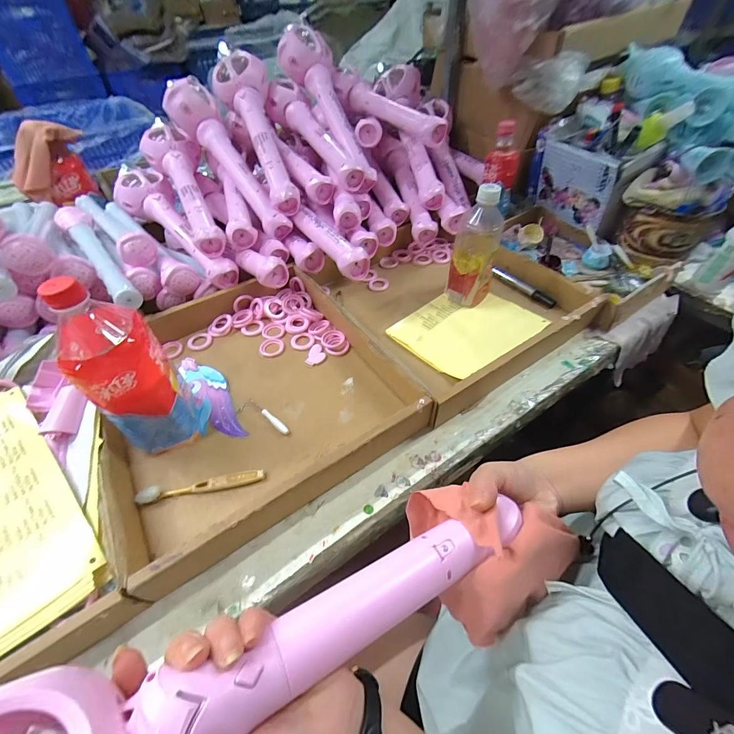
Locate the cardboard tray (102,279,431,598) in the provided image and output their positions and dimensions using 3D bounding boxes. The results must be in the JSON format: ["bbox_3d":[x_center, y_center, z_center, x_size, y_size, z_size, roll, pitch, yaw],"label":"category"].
[{"bbox_3d":[-0.163,0.015,0.475,0.344,0.071,0.367,-27,54,-20],"label":"cardboard tray"}]

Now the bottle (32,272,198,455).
[{"bbox_3d":[-0.262,0.000,0.381,0.085,0.204,0.099,-36,58,-26],"label":"bottle"}]

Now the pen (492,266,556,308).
[{"bbox_3d":[0.276,-0.143,0.623,0.019,0.010,0.128,-32,56,-23],"label":"pen"}]

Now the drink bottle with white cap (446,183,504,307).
[{"bbox_3d":[0.173,-0.187,0.556,0.069,0.182,0.075,11,51,10],"label":"drink bottle with white cap"}]

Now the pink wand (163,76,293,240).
[{"bbox_3d":[-0.242,-0.363,0.619,0.080,0.068,0.328,-34,85,-26],"label":"pink wand"}]

